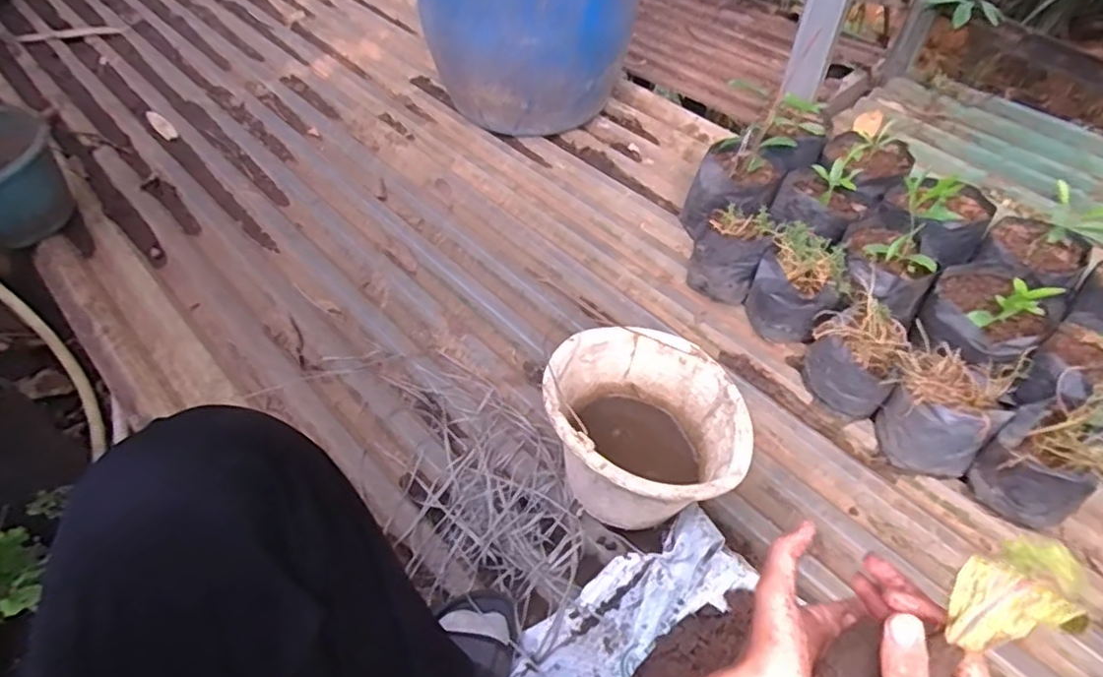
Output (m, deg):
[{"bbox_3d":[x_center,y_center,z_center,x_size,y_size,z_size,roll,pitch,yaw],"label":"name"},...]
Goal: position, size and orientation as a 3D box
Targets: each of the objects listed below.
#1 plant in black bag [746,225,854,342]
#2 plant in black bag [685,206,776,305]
[{"bbox_3d":[0.386,-0.073,1.016,0.130,0.144,0.127,34,60,22],"label":"plant in black bag"},{"bbox_3d":[0.296,-0.134,1.076,0.114,0.144,0.094,19,55,13],"label":"plant in black bag"}]

